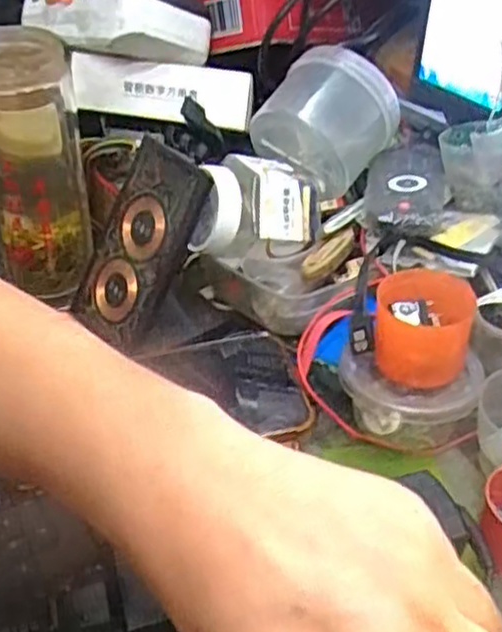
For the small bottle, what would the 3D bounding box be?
[{"bbox_3d":[0.002,-0.068,0.466,0.081,0.052,0.062,-5,40,-9],"label":"small bottle"}]

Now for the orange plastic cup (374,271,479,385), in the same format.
[{"bbox_3d":[0.095,0.005,0.412,0.051,0.044,0.051,1,39,-1],"label":"orange plastic cup"}]

